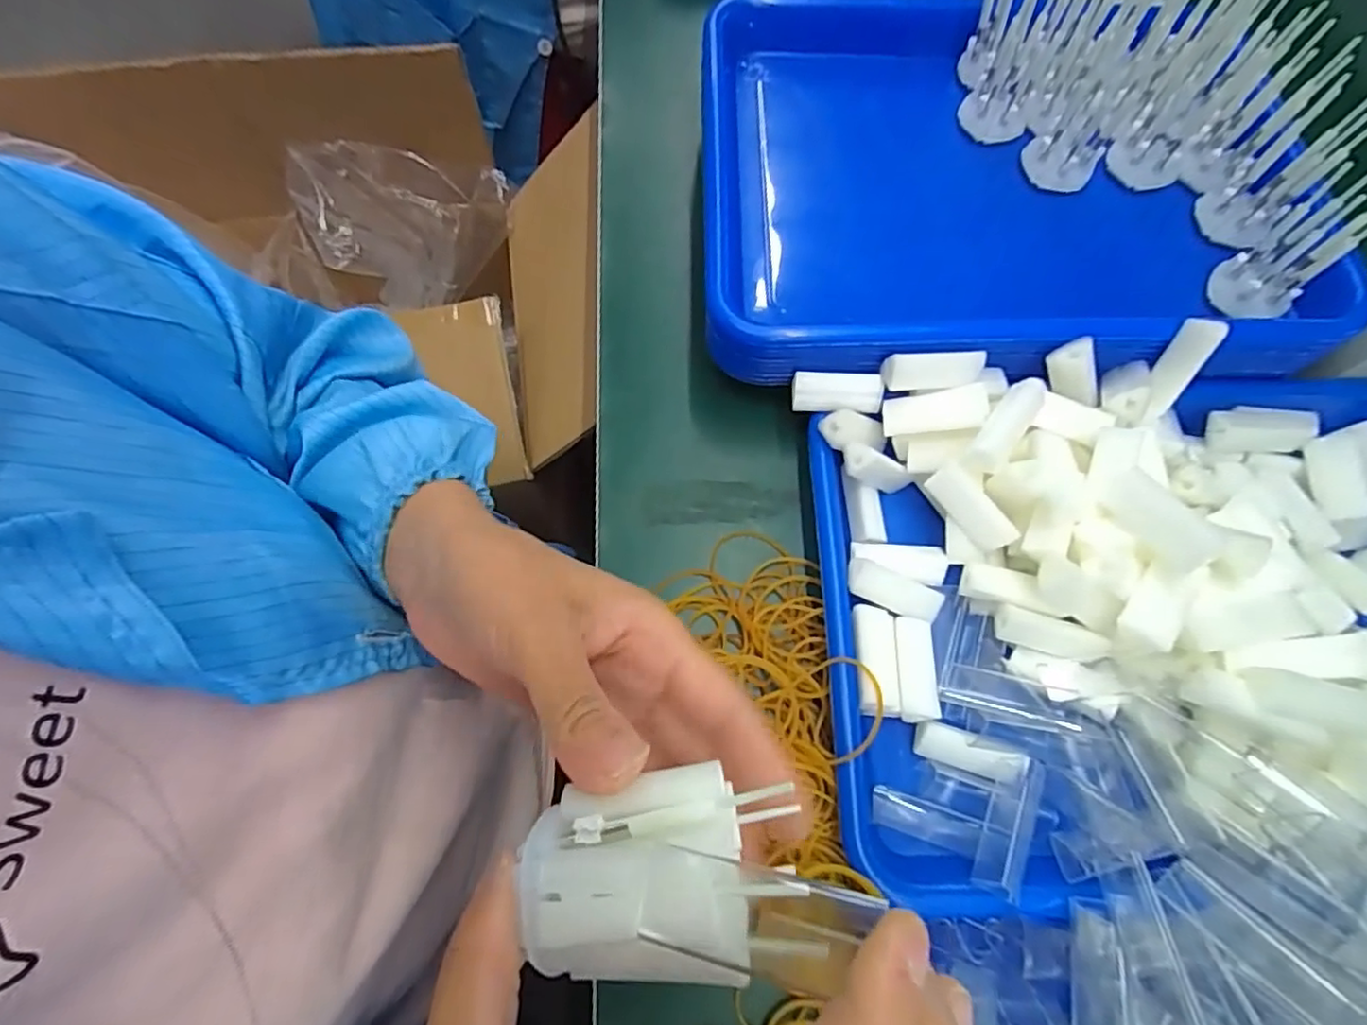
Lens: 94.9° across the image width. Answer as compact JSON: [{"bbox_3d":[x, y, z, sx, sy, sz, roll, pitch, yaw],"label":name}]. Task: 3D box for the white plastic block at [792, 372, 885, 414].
[{"bbox_3d":[0.079,-0.062,0.325,0.046,0.015,0.016,1,70,-1],"label":"white plastic block"}]

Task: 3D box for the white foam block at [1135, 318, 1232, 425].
[{"bbox_3d":[0.242,-0.068,0.308,0.016,0.053,0.010,14,32,4],"label":"white foam block"}]

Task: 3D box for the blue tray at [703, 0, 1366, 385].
[{"bbox_3d":[0.173,-0.185,0.374,0.321,0.073,0.250,1,70,0],"label":"blue tray"}]

